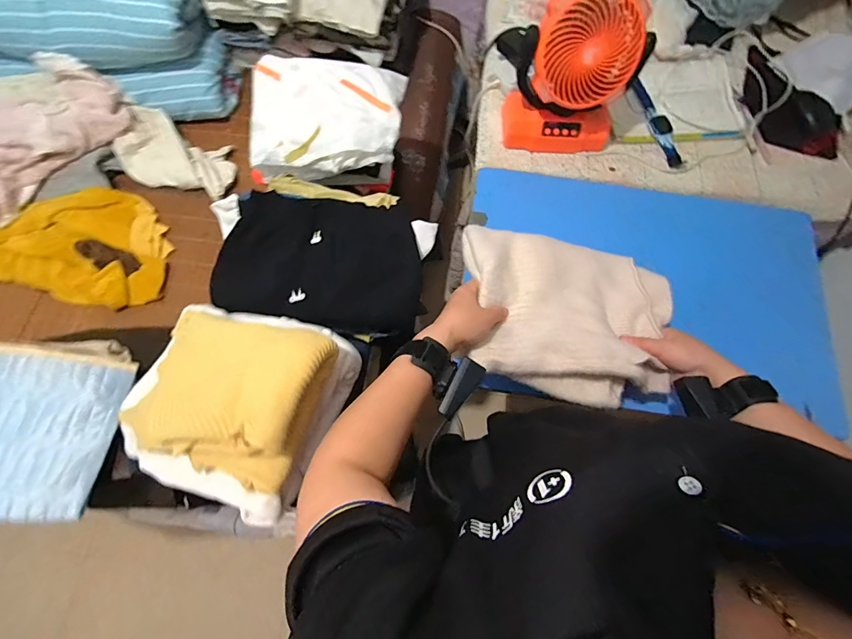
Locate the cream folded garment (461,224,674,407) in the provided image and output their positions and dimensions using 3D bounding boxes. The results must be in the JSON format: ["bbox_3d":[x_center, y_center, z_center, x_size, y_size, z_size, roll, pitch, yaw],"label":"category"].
[{"bbox_3d":[0.195,-0.017,0.537,0.291,0.066,0.237,8,72,1],"label":"cream folded garment"}]

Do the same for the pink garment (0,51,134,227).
[{"bbox_3d":[-1.033,-0.452,0.989,0.350,0.124,0.494,26,74,6],"label":"pink garment"}]

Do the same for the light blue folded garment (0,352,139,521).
[{"bbox_3d":[-0.590,0.155,0.559,0.257,0.067,0.229,2,72,-1],"label":"light blue folded garment"}]

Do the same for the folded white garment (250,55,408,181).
[{"bbox_3d":[-0.196,-0.402,0.788,0.309,0.068,0.267,-2,73,-3],"label":"folded white garment"}]

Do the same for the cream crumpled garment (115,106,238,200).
[{"bbox_3d":[-0.674,-0.444,1.071,0.314,0.059,0.195,20,73,5],"label":"cream crumpled garment"}]

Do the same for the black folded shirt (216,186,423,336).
[{"bbox_3d":[-0.167,-0.094,0.615,0.329,0.078,0.196,8,72,1],"label":"black folded shirt"}]

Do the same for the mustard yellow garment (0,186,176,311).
[{"bbox_3d":[-0.936,-0.205,1.003,0.565,0.043,0.313,7,72,1],"label":"mustard yellow garment"}]

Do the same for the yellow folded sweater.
[{"bbox_3d":[-0.259,0.088,0.508,0.290,0.068,0.188,7,65,30],"label":"yellow folded sweater"}]

